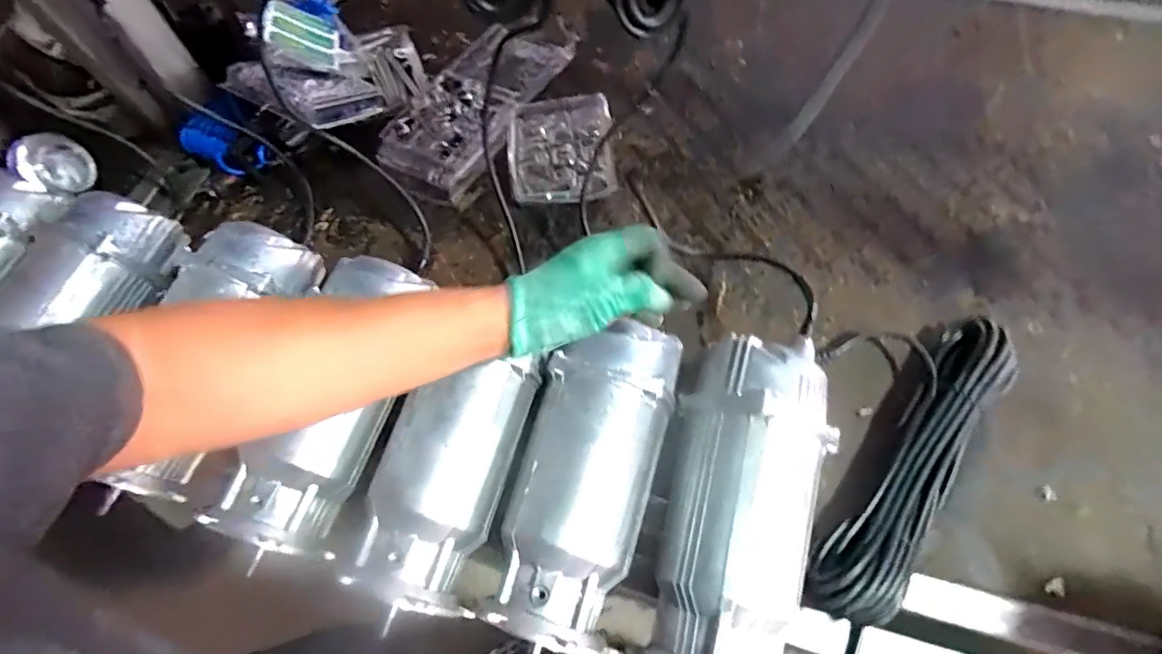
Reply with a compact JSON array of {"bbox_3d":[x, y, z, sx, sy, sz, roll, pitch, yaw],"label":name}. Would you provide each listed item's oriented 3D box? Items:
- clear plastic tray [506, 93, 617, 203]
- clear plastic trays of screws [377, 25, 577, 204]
[{"bbox_3d":[-0.028,-0.254,0.780,0.143,0.032,0.168,-6,64,0],"label":"clear plastic tray"},{"bbox_3d":[-0.148,-0.349,0.835,0.150,0.049,0.359,24,68,14],"label":"clear plastic trays of screws"}]

